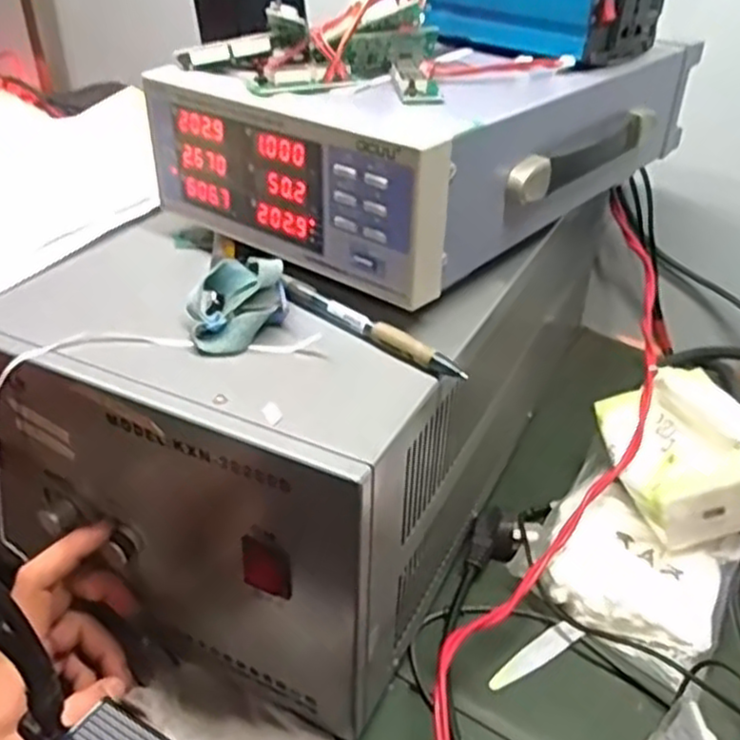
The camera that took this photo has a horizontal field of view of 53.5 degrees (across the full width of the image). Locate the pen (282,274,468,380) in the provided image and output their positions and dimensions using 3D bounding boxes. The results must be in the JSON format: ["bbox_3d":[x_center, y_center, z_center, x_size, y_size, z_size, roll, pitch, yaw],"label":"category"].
[{"bbox_3d":[-0.002,-0.024,0.393,0.129,0.009,0.012,28,42,35],"label":"pen"}]

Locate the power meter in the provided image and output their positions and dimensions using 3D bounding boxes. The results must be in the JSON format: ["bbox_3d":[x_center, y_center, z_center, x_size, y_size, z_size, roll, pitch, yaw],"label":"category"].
[{"bbox_3d":[0.054,-0.177,0.518,0.227,0.088,0.356,24,40,30],"label":"power meter"}]

